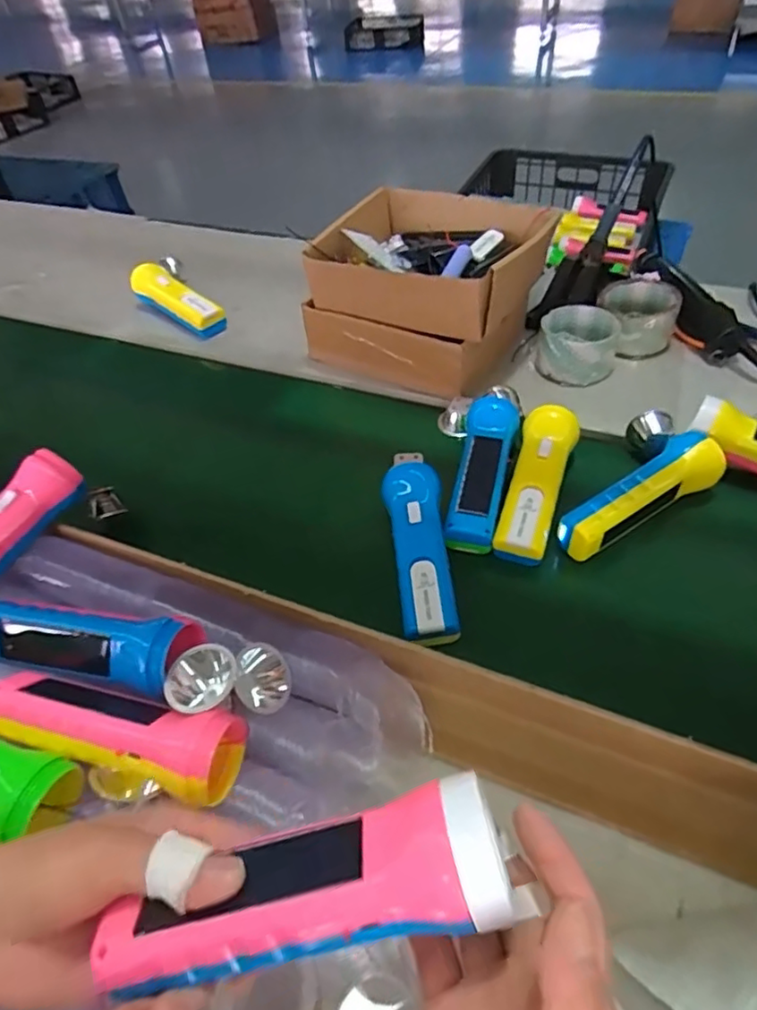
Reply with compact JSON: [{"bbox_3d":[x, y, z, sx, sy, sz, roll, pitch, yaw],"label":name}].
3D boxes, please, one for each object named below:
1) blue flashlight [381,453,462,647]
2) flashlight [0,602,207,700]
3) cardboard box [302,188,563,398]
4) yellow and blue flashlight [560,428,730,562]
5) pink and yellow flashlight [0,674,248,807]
[{"bbox_3d":[0.033,0.033,0.497,0.047,0.037,0.171,-5,49,2],"label":"blue flashlight"},{"bbox_3d":[-0.197,0.095,0.410,0.161,0.046,0.044,8,50,13],"label":"flashlight"},{"bbox_3d":[0.059,-0.252,0.684,0.224,0.134,0.212,25,56,25],"label":"cardboard box"},{"bbox_3d":[0.225,-0.004,0.525,0.160,0.057,0.041,-27,52,-17],"label":"yellow and blue flashlight"},{"bbox_3d":[-0.162,0.140,0.379,0.162,0.056,0.052,11,51,15],"label":"pink and yellow flashlight"}]

